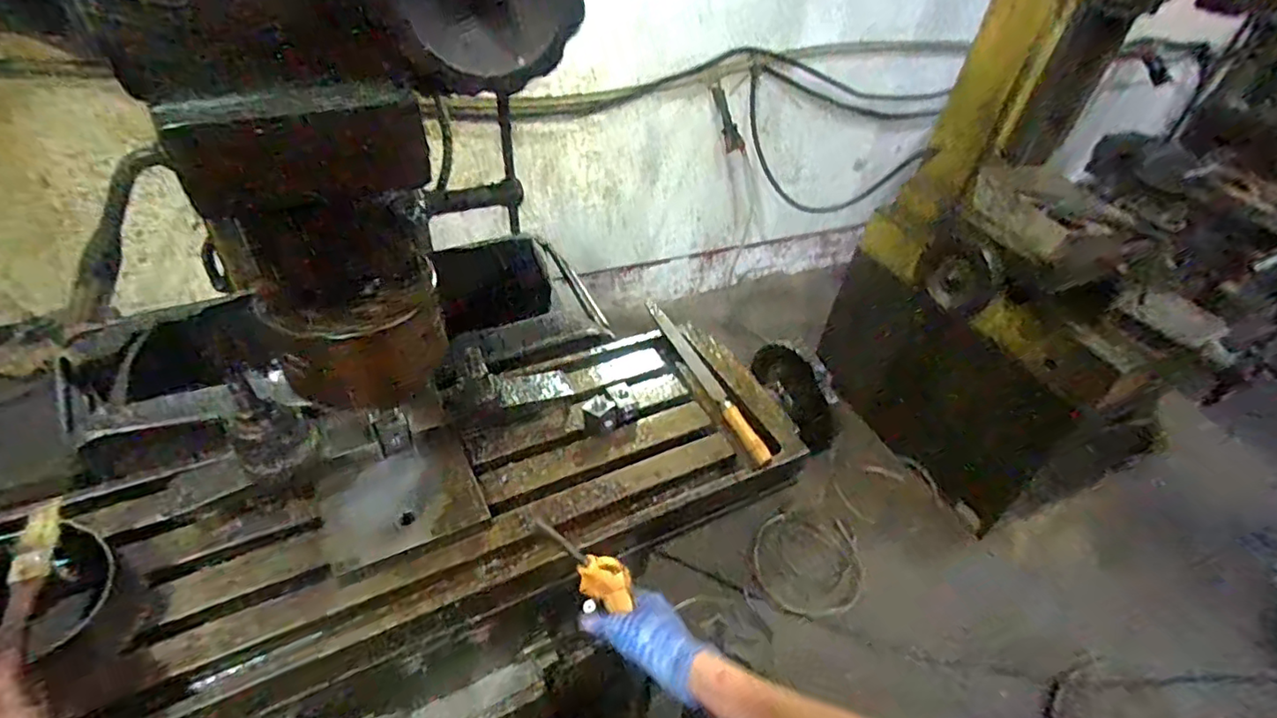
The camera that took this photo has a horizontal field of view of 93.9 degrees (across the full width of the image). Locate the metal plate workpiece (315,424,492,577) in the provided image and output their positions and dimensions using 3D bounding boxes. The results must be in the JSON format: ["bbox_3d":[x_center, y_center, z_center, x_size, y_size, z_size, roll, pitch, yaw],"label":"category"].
[{"bbox_3d":[-0.210,0.121,0.526,0.127,0.012,0.098,-19,55,-24],"label":"metal plate workpiece"}]

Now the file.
[{"bbox_3d":[0.075,0.017,0.692,0.023,0.020,0.271,-12,45,-21],"label":"file"}]

